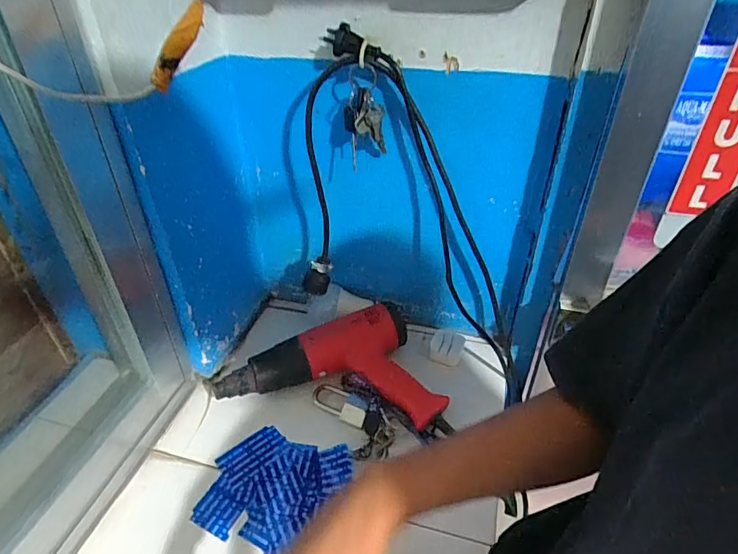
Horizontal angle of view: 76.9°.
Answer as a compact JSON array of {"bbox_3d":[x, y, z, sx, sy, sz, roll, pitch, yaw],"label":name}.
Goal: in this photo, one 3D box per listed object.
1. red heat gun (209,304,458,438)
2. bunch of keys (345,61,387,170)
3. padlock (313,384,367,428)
[{"bbox_3d":[-0.039,0.104,0.643,0.298,0.071,0.168,6,38,9],"label":"red heat gun"},{"bbox_3d":[-0.005,-0.189,0.563,0.049,0.119,0.049,-2,37,-2],"label":"bunch of keys"},{"bbox_3d":[-0.040,0.170,0.616,0.079,0.027,0.041,10,38,14],"label":"padlock"}]

